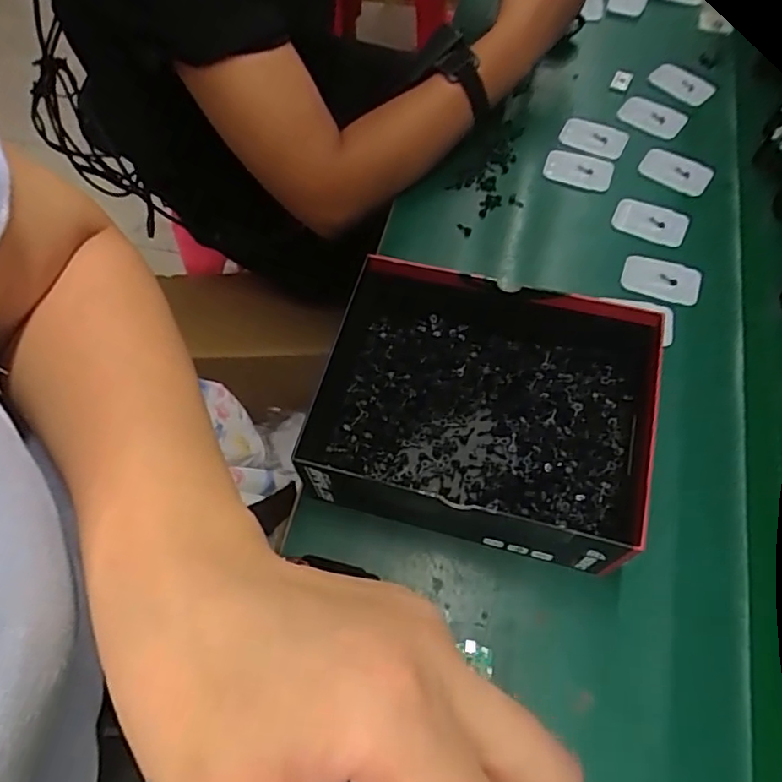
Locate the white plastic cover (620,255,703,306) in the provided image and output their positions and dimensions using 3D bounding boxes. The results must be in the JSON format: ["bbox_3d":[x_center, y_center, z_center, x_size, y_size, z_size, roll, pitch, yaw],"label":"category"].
[{"bbox_3d":[0.260,-0.107,0.573,0.072,0.006,0.049,18,62,11],"label":"white plastic cover"}]

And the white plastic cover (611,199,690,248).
[{"bbox_3d":[0.265,-0.173,0.609,0.071,0.004,0.048,25,63,15],"label":"white plastic cover"}]

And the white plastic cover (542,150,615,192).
[{"bbox_3d":[0.204,-0.240,0.647,0.072,0.008,0.047,15,61,10],"label":"white plastic cover"}]

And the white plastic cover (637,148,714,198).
[{"bbox_3d":[0.308,-0.237,0.647,0.072,0.009,0.040,36,66,20],"label":"white plastic cover"}]

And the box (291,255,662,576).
[{"bbox_3d":[0.069,0.014,0.474,0.268,0.085,0.210,12,61,8],"label":"box"}]

